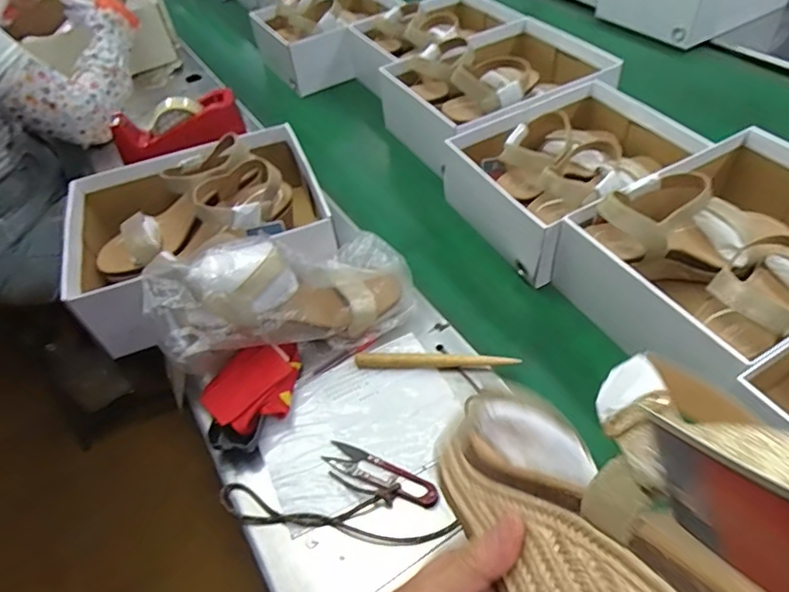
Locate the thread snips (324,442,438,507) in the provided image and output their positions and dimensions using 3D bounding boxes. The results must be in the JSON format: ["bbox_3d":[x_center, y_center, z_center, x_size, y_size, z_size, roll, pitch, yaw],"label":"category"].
[{"bbox_3d":[-0.015,0.172,0.503,0.117,0.011,0.034,20,53,23],"label":"thread snips"}]

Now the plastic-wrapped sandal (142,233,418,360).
[{"bbox_3d":[-0.115,-0.008,0.573,0.285,0.108,0.113,-5,44,-25],"label":"plastic-wrapped sandal"}]

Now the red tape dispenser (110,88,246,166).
[{"bbox_3d":[-0.362,-0.275,0.848,0.229,0.076,0.060,-11,46,15],"label":"red tape dispenser"}]

